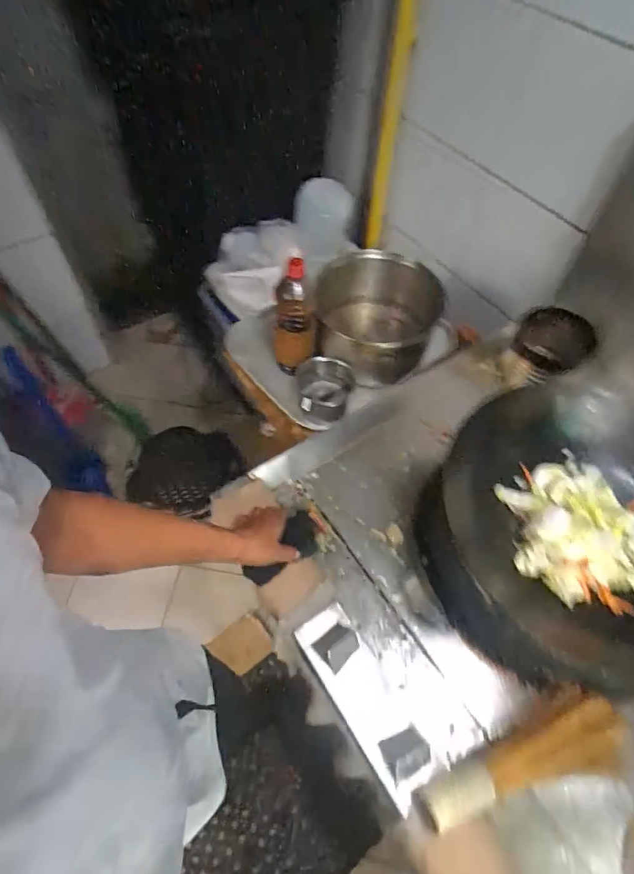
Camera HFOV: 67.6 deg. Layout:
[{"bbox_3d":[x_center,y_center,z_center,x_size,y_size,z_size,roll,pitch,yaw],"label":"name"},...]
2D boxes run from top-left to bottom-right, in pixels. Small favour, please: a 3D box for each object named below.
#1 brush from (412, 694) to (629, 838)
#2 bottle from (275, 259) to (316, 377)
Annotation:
[{"bbox_3d":[0.264,0.414,0.609,0.297,0.063,0.103,-11,58,-9],"label":"brush"},{"bbox_3d":[-0.048,-0.222,0.942,0.076,0.250,0.065,-7,57,-7],"label":"bottle"}]

